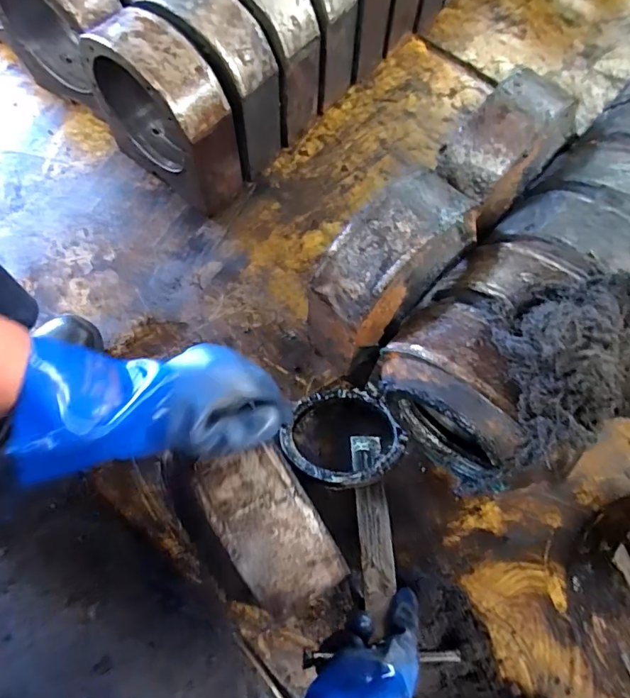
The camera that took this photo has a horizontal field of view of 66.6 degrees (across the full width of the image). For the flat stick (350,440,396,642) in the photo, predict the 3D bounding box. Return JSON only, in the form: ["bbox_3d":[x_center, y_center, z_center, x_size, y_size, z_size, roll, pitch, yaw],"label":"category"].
[{"bbox_3d":[0.069,0.200,0.548,0.040,0.011,0.210,9,55,-17],"label":"flat stick"}]

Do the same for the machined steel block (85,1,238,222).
[{"bbox_3d":[-0.232,-0.356,0.714,0.241,0.240,0.093,39,74,12],"label":"machined steel block"}]

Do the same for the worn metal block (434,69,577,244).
[{"bbox_3d":[0.240,-0.256,0.608,0.167,0.088,0.112,-40,75,-16],"label":"worn metal block"}]

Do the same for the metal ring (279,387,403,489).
[{"bbox_3d":[0.037,0.106,0.621,0.148,0.019,0.165,6,37,10],"label":"metal ring"}]

